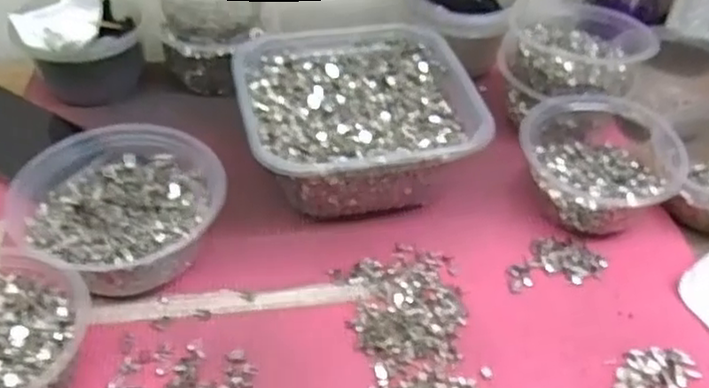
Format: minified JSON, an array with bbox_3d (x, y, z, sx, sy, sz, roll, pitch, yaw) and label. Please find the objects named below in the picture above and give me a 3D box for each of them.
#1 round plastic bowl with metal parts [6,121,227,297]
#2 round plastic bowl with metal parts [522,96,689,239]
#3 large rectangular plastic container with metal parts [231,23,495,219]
[{"bbox_3d":[-0.160,0.012,0.494,0.133,0.056,0.130,2,44,-2],"label":"round plastic bowl with metal parts"},{"bbox_3d":[0.186,-0.021,0.544,0.113,0.064,0.106,2,44,-2],"label":"round plastic bowl with metal parts"},{"bbox_3d":[-0.001,-0.059,0.566,0.174,0.073,0.179,-7,45,-11],"label":"large rectangular plastic container with metal parts"}]

